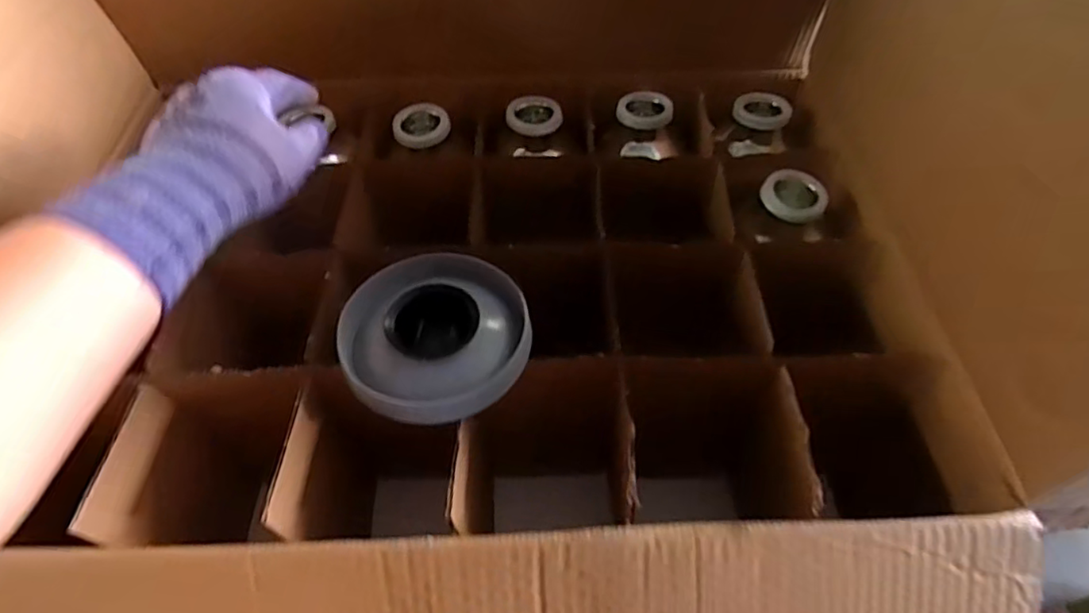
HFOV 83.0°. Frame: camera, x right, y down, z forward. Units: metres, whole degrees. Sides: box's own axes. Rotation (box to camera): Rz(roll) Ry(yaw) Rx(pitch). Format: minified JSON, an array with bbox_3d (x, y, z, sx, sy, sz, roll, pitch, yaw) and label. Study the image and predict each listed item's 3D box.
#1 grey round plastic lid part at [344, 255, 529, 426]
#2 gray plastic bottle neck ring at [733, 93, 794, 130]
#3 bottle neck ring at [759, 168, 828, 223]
[{"bbox_3d":[-0.079,0.022,0.454,0.129,0.035,0.129,-2,70,4],"label":"grey round plastic lid part"},{"bbox_3d":[0.234,-0.208,0.661,0.057,0.021,0.042,-1,53,0],"label":"gray plastic bottle neck ring"},{"bbox_3d":[0.235,-0.105,0.578,0.059,0.010,0.048,19,86,19],"label":"bottle neck ring"}]

